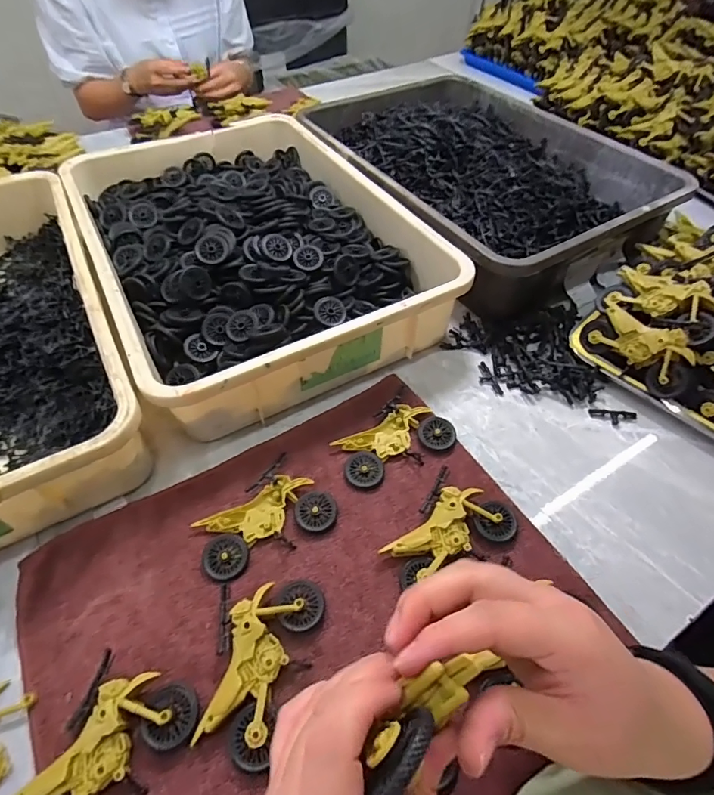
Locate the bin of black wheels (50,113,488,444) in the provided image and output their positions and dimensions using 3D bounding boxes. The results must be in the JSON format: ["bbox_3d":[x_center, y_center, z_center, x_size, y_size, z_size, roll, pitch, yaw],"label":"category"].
[{"bbox_3d":[-0.145,-0.204,0.597,0.355,0.089,0.510,-25,56,-18],"label":"bin of black wheels"}]

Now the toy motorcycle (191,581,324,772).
[{"bbox_3d":[-0.068,0.193,0.328,0.075,0.019,0.112,1,52,1],"label":"toy motorcycle"}]

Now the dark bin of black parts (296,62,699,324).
[{"bbox_3d":[0.177,-0.347,0.699,0.353,0.087,0.508,-26,56,-19],"label":"dark bin of black parts"}]

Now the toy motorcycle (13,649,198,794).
[{"bbox_3d":[-0.167,0.239,0.294,0.078,0.021,0.113,21,55,16],"label":"toy motorcycle"}]

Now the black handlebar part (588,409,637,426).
[{"bbox_3d":[0.276,0.021,0.488,0.050,0.005,0.018,5,52,4],"label":"black handlebar part"}]

